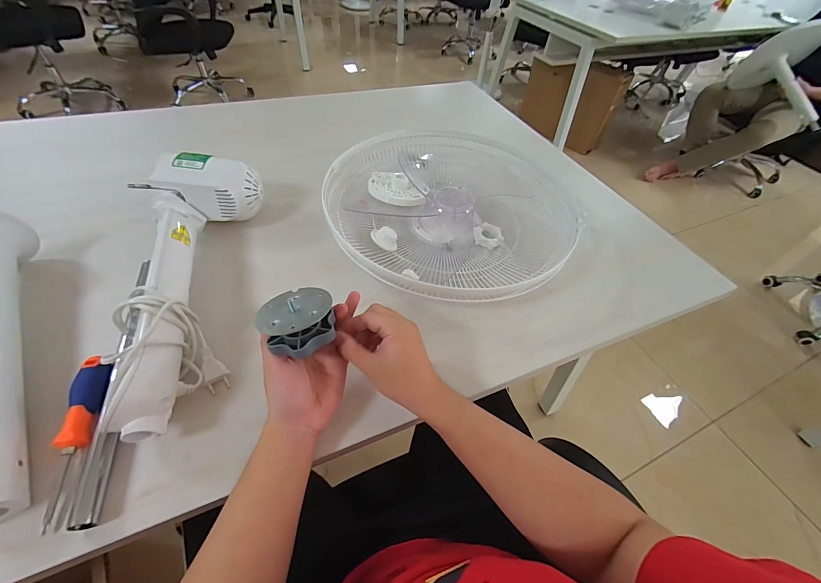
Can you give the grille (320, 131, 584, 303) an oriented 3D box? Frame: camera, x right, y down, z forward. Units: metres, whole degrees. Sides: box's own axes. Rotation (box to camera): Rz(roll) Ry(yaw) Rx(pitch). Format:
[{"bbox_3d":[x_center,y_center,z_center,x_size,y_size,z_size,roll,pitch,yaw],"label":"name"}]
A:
[{"bbox_3d":[0.070,-0.149,0.648,0.423,0.083,0.376,0,51,-5],"label":"grille"}]

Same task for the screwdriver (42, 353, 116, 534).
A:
[{"bbox_3d":[-0.367,0.154,0.377,0.029,0.026,0.169,-5,51,-9],"label":"screwdriver"}]

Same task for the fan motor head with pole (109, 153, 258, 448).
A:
[{"bbox_3d":[-0.316,-0.031,0.488,0.154,0.092,0.451,-4,51,-9],"label":"fan motor head with pole"}]

